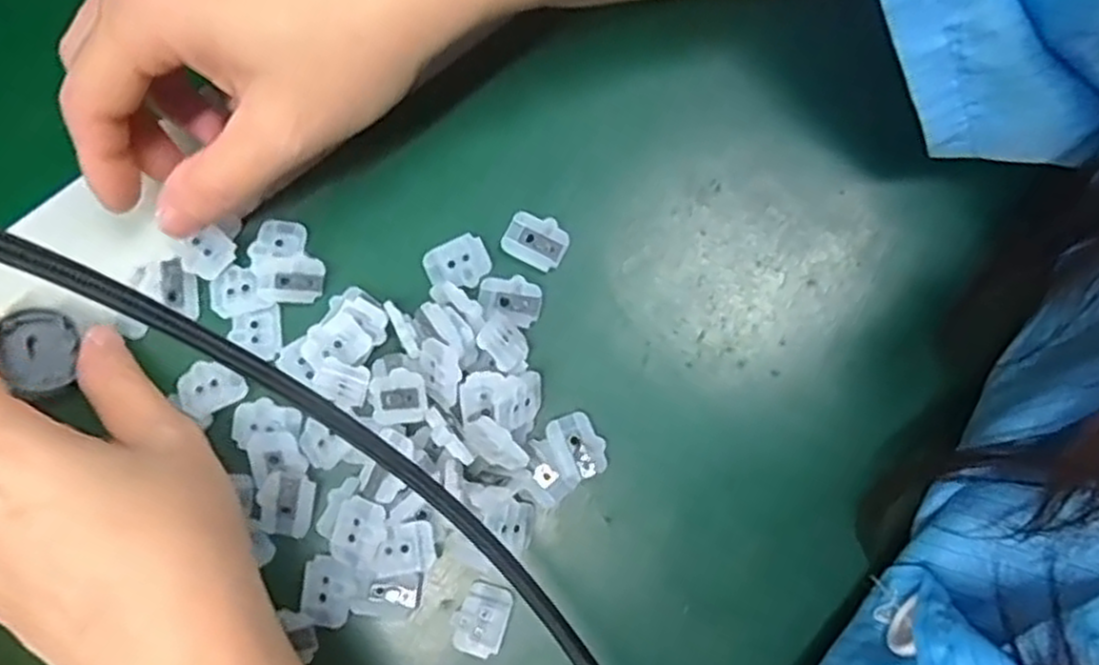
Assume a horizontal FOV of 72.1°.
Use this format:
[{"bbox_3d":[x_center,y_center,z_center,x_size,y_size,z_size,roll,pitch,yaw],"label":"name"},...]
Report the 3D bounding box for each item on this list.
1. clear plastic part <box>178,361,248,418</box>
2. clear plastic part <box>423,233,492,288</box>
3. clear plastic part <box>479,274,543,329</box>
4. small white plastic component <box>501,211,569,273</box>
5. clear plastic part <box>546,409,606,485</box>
[{"bbox_3d":[-0.112,0.017,0.249,0.020,0.004,0.017,-25,82,-3],"label":"clear plastic part"},{"bbox_3d":[-0.031,-0.023,0.260,0.021,0.004,0.017,-24,82,-3],"label":"clear plastic part"},{"bbox_3d":[-0.013,-0.012,0.257,0.021,0.005,0.017,9,81,2],"label":"clear plastic part"},{"bbox_3d":[-0.004,-0.032,0.261,0.021,0.004,0.017,27,82,4],"label":"small white plastic component"},{"bbox_3d":[0.010,0.037,0.248,0.015,0.004,0.022,-27,82,-4],"label":"clear plastic part"}]

